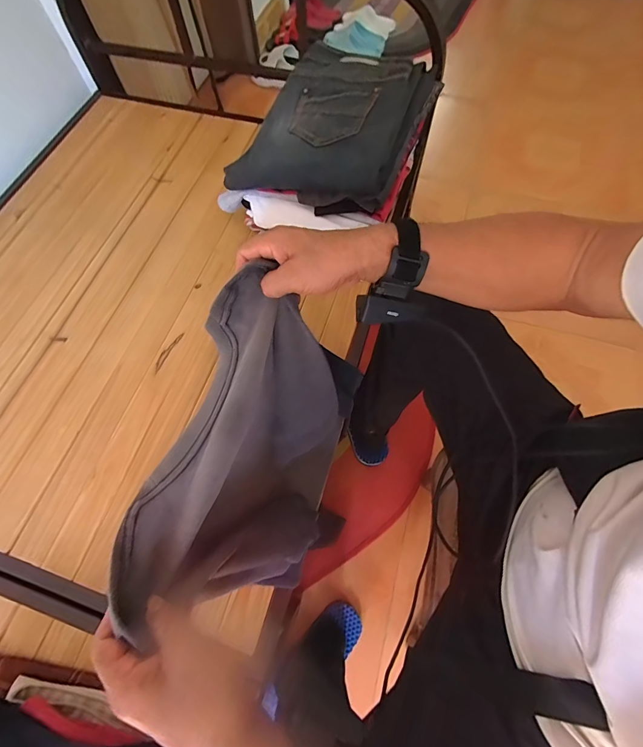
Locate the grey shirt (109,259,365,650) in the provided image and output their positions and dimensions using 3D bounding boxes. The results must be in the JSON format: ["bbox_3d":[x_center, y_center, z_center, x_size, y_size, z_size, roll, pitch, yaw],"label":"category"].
[{"bbox_3d":[-0.063,0.086,0.401,0.168,0.208,0.318,13,68,7],"label":"grey shirt"}]

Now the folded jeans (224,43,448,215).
[{"bbox_3d":[0.023,-0.407,0.580,0.259,0.064,0.302,21,69,10],"label":"folded jeans"}]

